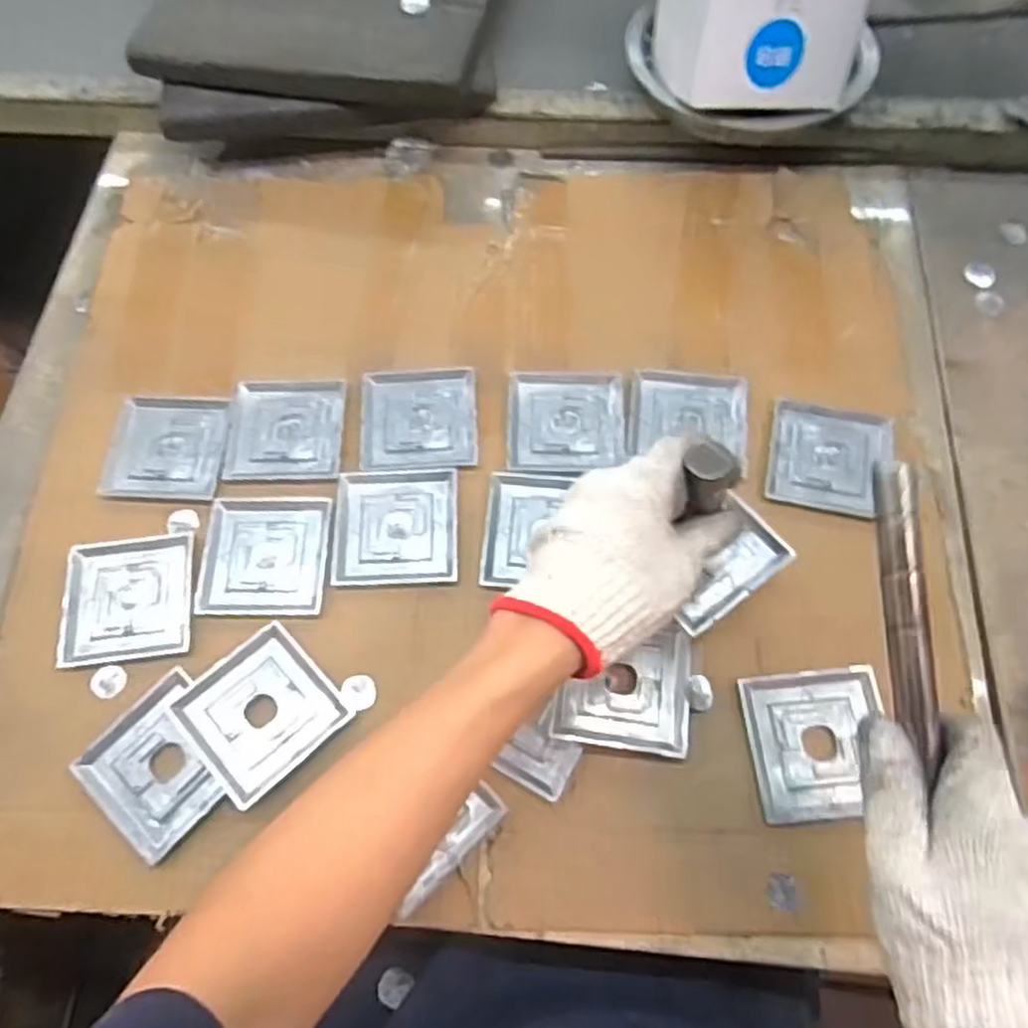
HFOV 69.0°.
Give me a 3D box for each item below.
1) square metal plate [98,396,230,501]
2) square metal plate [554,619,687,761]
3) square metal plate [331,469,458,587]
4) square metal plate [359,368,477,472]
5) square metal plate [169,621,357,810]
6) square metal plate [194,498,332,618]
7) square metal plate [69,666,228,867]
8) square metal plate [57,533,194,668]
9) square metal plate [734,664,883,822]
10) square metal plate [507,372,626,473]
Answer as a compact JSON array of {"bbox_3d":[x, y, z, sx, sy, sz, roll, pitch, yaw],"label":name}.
[{"bbox_3d":[-0.274,-0.054,0.592,0.088,0.004,0.088,2,68,2],"label":"square metal plate"},{"bbox_3d":[0.074,0.114,0.500,0.086,0.010,0.082,8,68,4],"label":"square metal plate"},{"bbox_3d":[-0.088,0.008,0.559,0.090,0.004,0.089,-2,68,1],"label":"square metal plate"},{"bbox_3d":[-0.076,-0.077,0.595,0.091,0.005,0.090,-2,68,0],"label":"square metal plate"},{"bbox_3d":[-0.172,0.133,0.508,0.092,0.009,0.090,-42,73,-14],"label":"square metal plate"},{"bbox_3d":[-0.185,0.030,0.554,0.092,0.004,0.092,1,68,2],"label":"square metal plate"},{"bbox_3d":[-0.233,0.167,0.497,0.092,0.010,0.088,42,74,16],"label":"square metal plate"},{"bbox_3d":[-0.280,0.061,0.547,0.091,0.009,0.090,-8,68,-2],"label":"square metal plate"},{"bbox_3d":[0.198,0.148,0.484,0.088,0.009,0.090,-5,68,-1],"label":"square metal plate"},{"bbox_3d":[0.041,-0.073,0.590,0.089,0.004,0.087,2,68,2],"label":"square metal plate"}]

